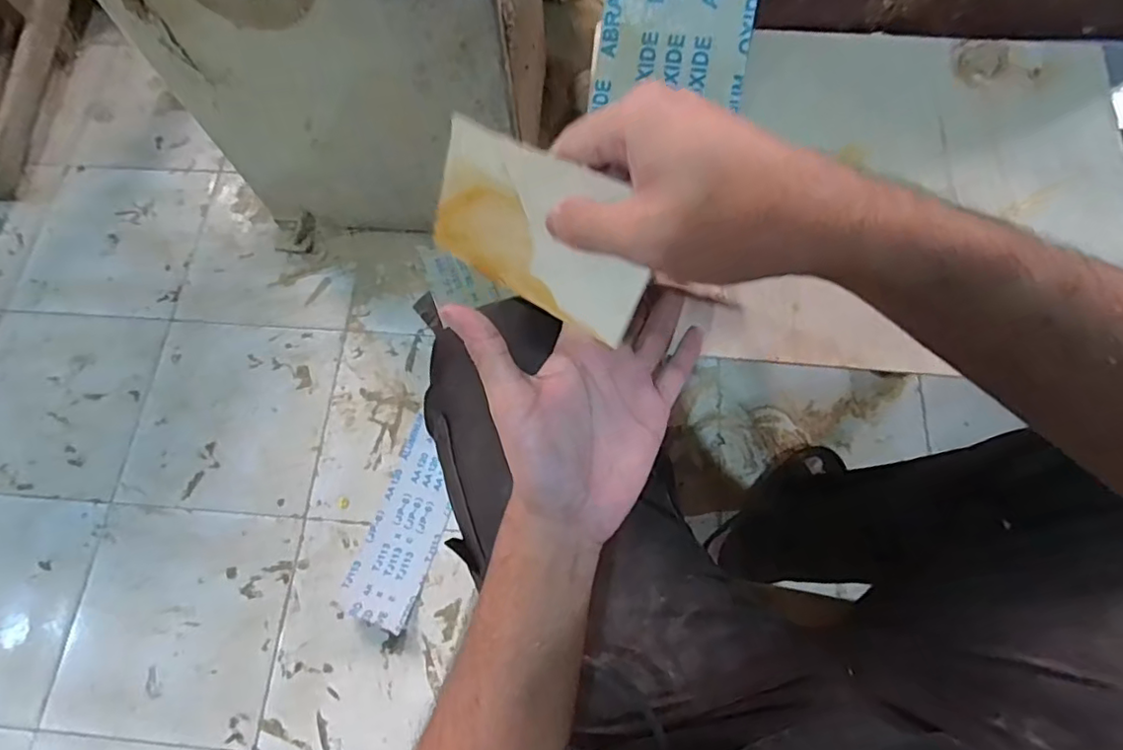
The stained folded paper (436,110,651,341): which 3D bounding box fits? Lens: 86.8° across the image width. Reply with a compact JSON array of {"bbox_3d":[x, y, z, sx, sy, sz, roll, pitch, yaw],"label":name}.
[{"bbox_3d":[-0.010,-0.065,0.271,0.106,0.073,0.006,26,40,11],"label":"stained folded paper"}]

